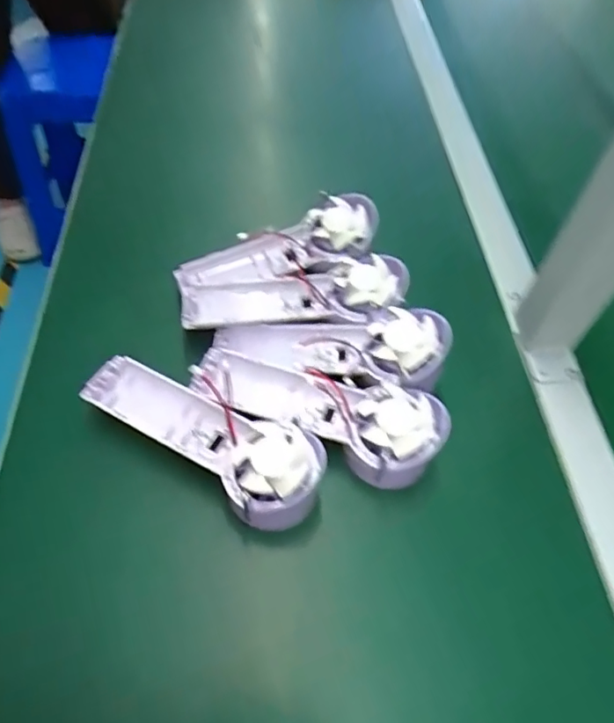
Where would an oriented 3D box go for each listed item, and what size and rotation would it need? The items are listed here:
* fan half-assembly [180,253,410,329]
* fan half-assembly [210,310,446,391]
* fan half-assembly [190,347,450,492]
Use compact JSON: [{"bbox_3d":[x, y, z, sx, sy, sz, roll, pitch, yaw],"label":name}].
[{"bbox_3d":[-0.008,-0.053,0.423,0.176,0.029,0.054,-7,56,-8],"label":"fan half-assembly"},{"bbox_3d":[0.018,-0.013,0.404,0.171,0.039,0.061,6,55,0],"label":"fan half-assembly"},{"bbox_3d":[0.007,0.034,0.378,0.173,0.048,0.063,19,56,9],"label":"fan half-assembly"}]

